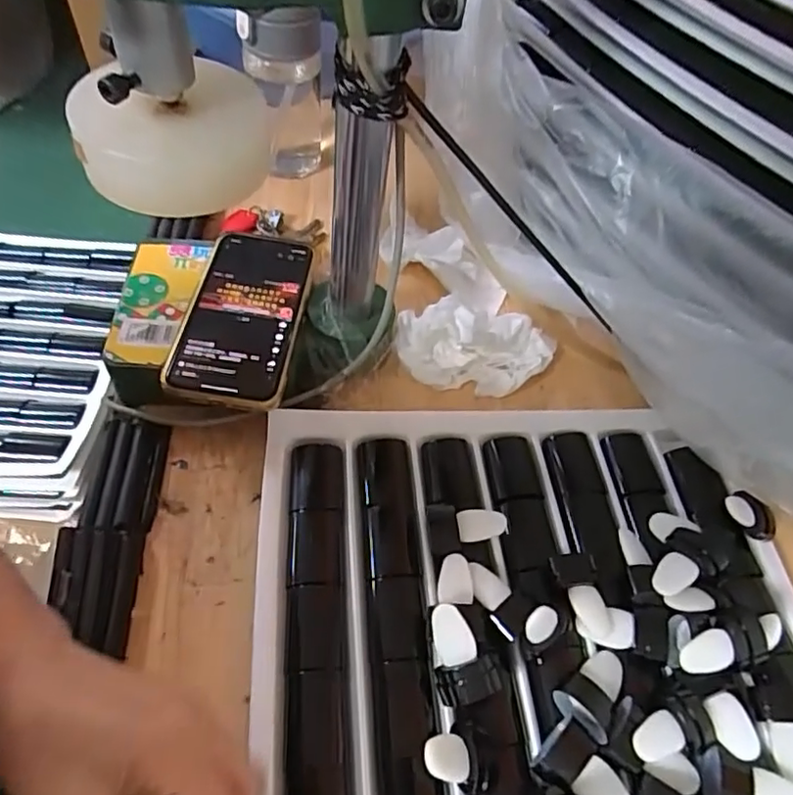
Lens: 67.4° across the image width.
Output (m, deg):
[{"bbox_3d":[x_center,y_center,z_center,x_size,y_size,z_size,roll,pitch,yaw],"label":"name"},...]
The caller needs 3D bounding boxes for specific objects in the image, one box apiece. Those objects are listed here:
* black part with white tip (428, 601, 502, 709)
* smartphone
[{"bbox_3d":[0.036,0.140,0.323,0.030,0.024,0.048,-4,56,-9],"label":"black part with white tip"},{"bbox_3d":[-0.105,-0.061,0.411,0.075,0.013,0.148,7,55,-1],"label":"smartphone"}]

